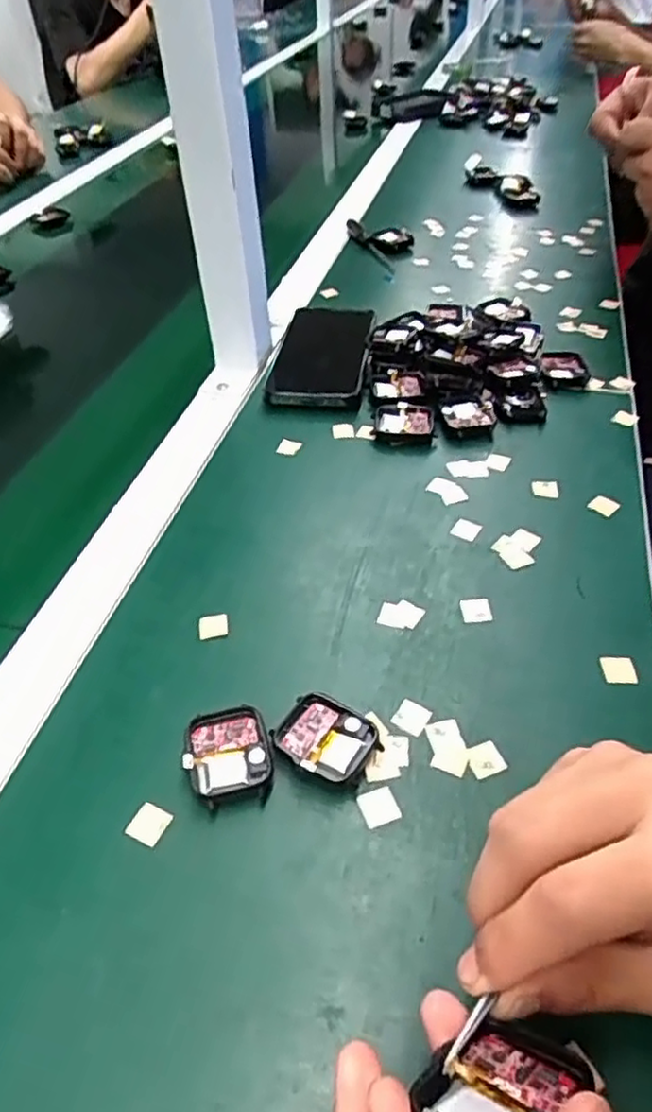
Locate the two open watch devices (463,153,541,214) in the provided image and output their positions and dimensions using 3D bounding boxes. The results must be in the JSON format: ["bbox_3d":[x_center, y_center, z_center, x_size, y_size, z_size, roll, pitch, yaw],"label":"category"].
[{"bbox_3d":[0.245,-0.510,0.927,0.052,0.034,0.156,-14,45,-9],"label":"two open watch devices"}]

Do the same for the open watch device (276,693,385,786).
[{"bbox_3d":[0.000,0.087,0.323,0.044,0.011,0.036,23,50,25],"label":"open watch device"}]

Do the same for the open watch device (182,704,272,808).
[{"bbox_3d":[-0.045,0.092,0.318,0.037,0.012,0.042,-13,45,-10],"label":"open watch device"}]

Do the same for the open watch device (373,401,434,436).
[{"bbox_3d":[0.058,-0.100,0.504,0.043,0.008,0.040,1,44,5],"label":"open watch device"}]

